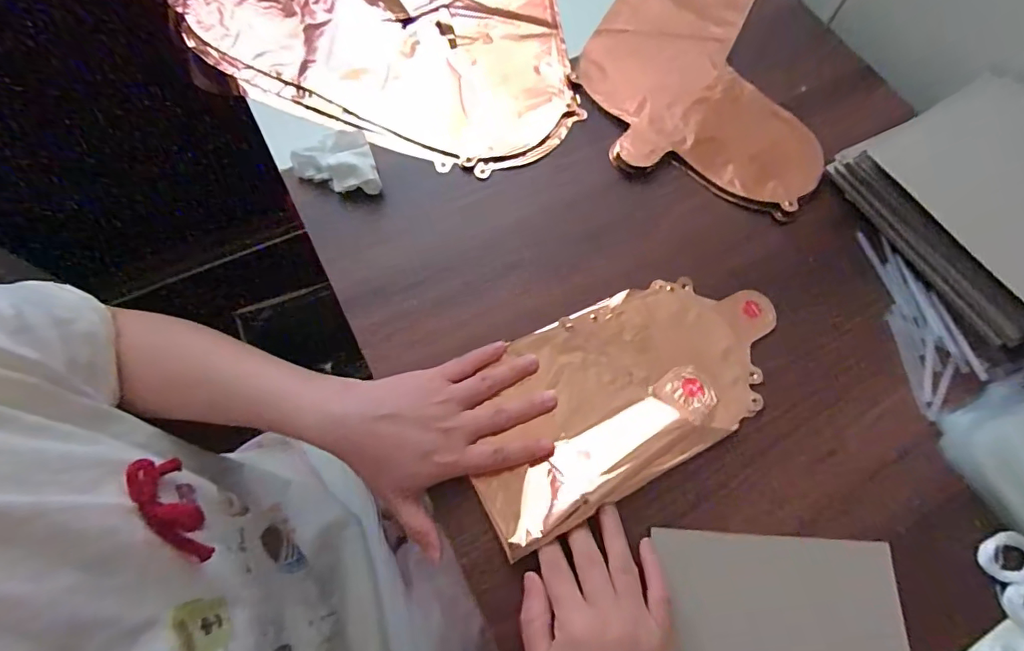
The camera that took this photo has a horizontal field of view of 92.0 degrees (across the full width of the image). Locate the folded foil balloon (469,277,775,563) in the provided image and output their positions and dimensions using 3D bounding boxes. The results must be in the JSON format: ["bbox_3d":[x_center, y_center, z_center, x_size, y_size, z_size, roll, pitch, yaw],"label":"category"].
[{"bbox_3d":[0.087,0.044,0.372,0.261,0.012,0.134,-24,72,-11],"label":"folded foil balloon"}]

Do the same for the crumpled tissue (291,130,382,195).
[{"bbox_3d":[-0.154,-0.138,0.430,0.066,0.021,0.060,-20,71,-9],"label":"crumpled tissue"}]

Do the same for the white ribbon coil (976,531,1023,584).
[{"bbox_3d":[0.338,0.158,0.336,0.037,0.008,0.029,-23,71,-10],"label":"white ribbon coil"}]

